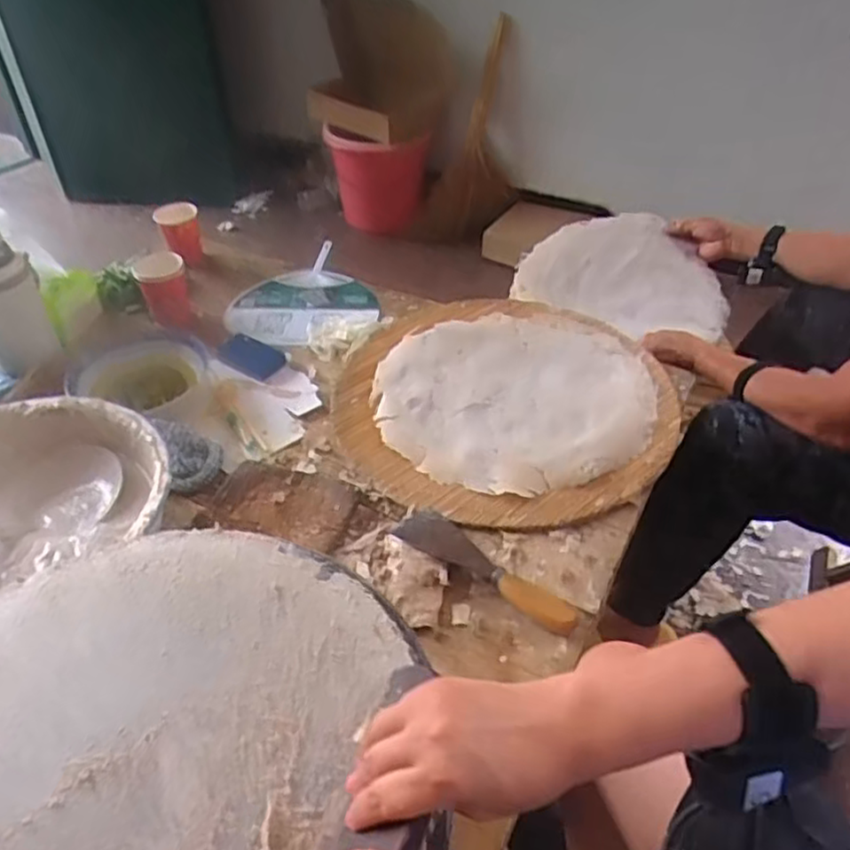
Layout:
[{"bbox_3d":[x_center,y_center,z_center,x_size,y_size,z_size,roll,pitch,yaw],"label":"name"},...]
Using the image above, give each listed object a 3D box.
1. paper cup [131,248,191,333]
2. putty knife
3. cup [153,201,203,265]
[{"bbox_3d":[-0.397,-0.204,1.085,0.068,0.101,0.076,-18,43,-16],"label":"paper cup"},{"bbox_3d":[0.057,0.145,0.717,0.207,0.021,0.059,29,50,32],"label":"putty knife"},{"bbox_3d":[-0.427,-0.336,1.241,0.068,0.085,0.083,-18,43,-16],"label":"cup"}]

